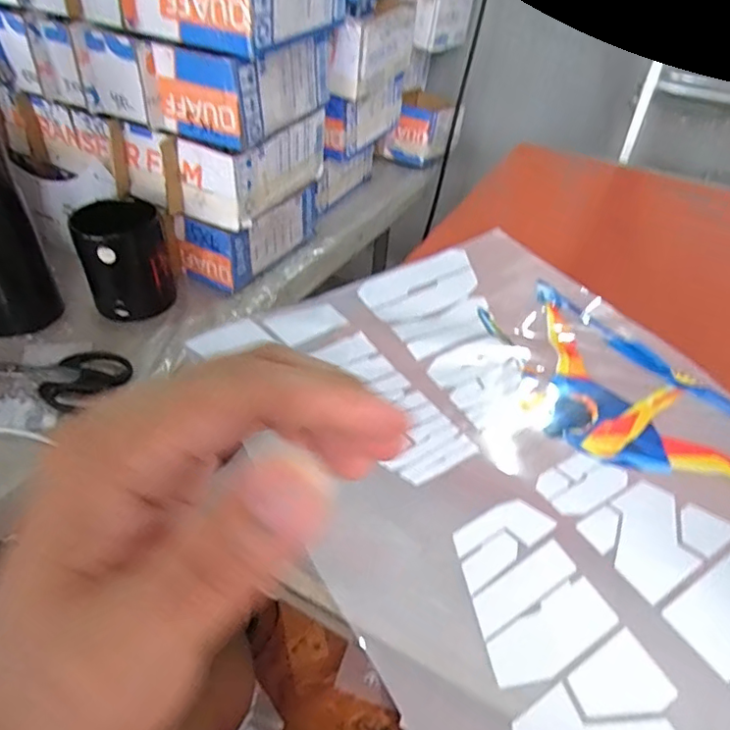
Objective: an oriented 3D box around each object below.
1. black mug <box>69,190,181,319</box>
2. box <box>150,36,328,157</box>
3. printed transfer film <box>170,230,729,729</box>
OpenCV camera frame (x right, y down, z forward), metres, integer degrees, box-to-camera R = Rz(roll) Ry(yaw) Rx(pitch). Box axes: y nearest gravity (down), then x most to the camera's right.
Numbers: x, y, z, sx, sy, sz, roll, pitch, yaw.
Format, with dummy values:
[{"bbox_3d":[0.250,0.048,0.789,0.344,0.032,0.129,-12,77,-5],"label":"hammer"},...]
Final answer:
[{"bbox_3d":[-0.244,-0.112,0.570,0.082,0.099,0.088,-11,45,-16],"label":"black mug"},{"bbox_3d":[-0.116,-0.272,0.536,0.093,0.073,0.152,22,45,18],"label":"box"},{"bbox_3d":[0.095,0.055,0.307,0.261,0.033,0.347,-21,48,-25],"label":"printed transfer film"}]

